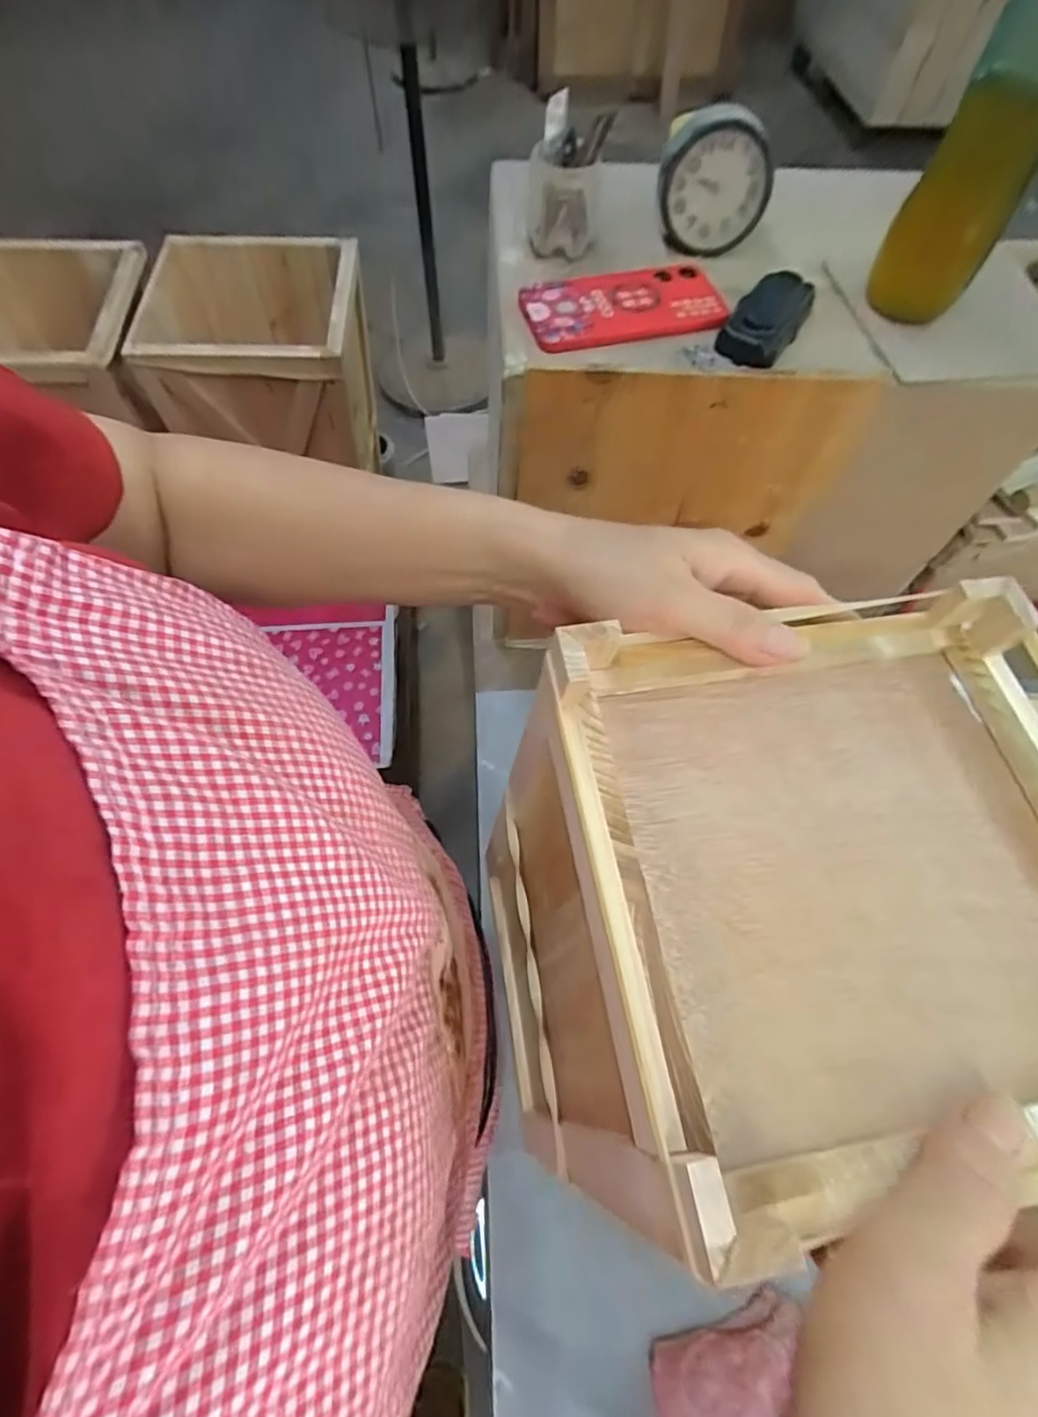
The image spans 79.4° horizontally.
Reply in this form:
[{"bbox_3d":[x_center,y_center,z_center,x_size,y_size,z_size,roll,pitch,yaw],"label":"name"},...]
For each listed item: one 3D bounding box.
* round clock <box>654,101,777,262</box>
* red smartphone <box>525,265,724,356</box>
[{"bbox_3d":[0.167,-0.450,0.539,0.093,0.087,0.049,12,63,4],"label":"round clock"},{"bbox_3d":[0.086,-0.331,0.516,0.161,0.017,0.074,-11,63,-8],"label":"red smartphone"}]

